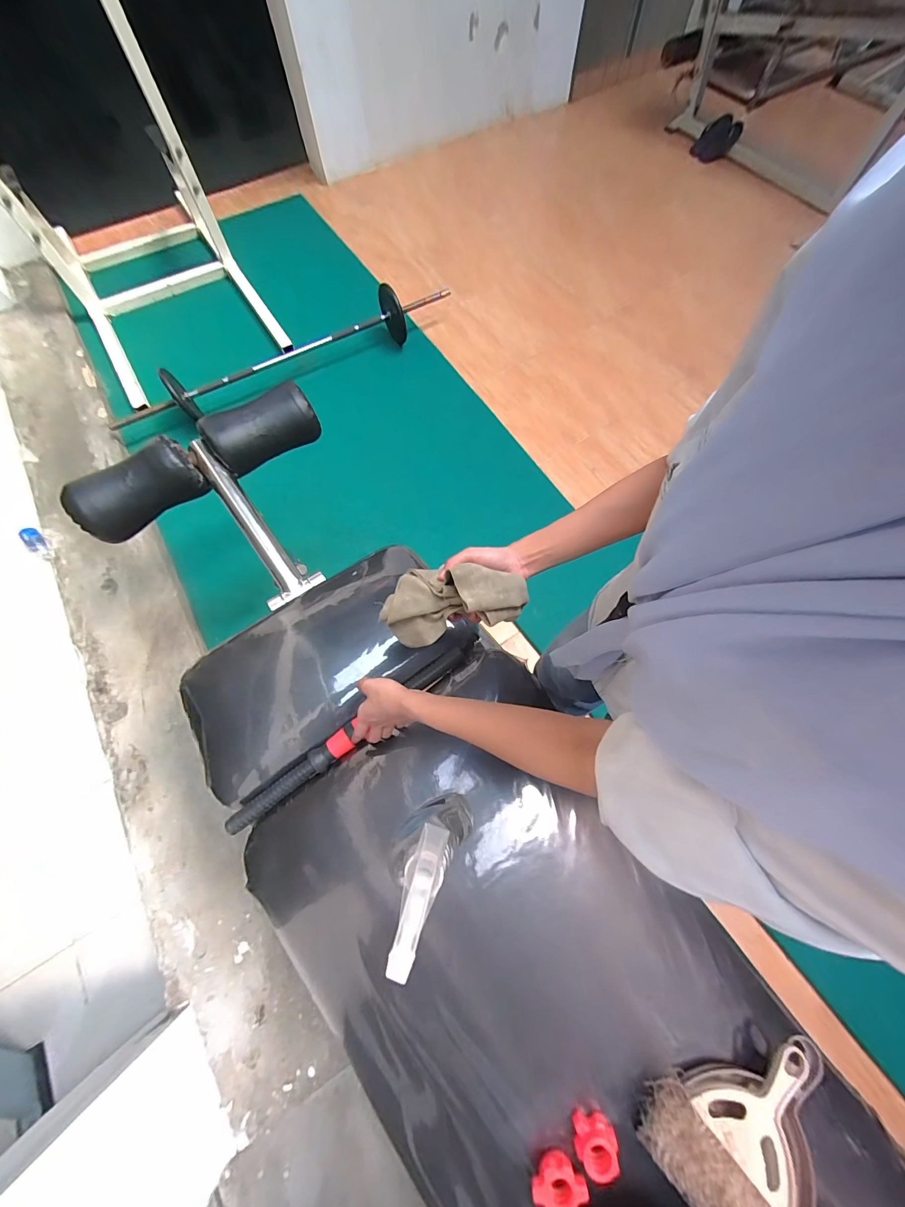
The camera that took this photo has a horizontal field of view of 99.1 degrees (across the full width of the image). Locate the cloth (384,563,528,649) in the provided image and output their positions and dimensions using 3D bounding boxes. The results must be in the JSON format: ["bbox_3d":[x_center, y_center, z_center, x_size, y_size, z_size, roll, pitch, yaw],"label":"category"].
[{"bbox_3d":[0.001,-0.008,0.456,0.165,0.058,0.083,-12,68,13],"label":"cloth"}]

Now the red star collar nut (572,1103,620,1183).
[{"bbox_3d":[0.143,0.538,0.385,0.039,0.024,0.038,-6,69,-2],"label":"red star collar nut"}]

